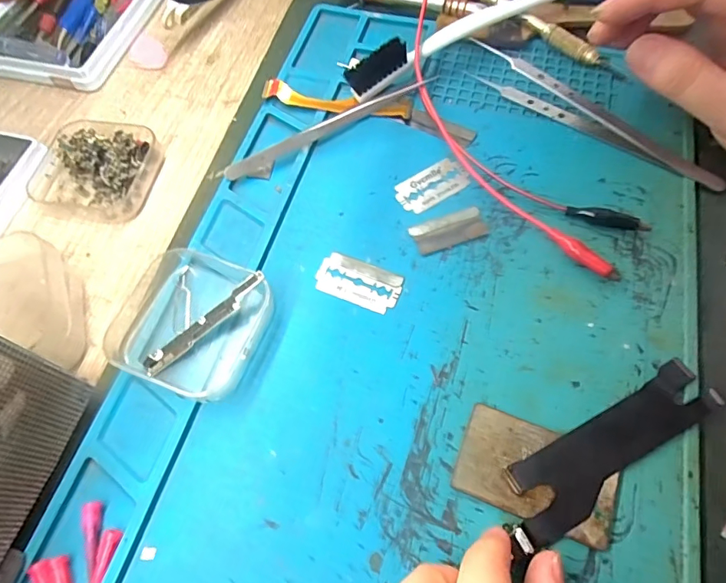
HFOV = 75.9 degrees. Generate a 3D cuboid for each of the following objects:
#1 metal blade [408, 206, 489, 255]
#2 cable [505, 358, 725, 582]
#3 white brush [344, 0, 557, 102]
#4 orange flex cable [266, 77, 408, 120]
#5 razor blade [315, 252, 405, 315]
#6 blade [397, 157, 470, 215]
[{"bbox_3d":[0.045,-0.032,0.242,0.038,0.004,0.018,-19,64,-6],"label":"metal blade"},{"bbox_3d":[0.096,0.066,0.190,0.112,0.005,0.030,-33,67,-12],"label":"cable"},{"bbox_3d":[0.065,-0.160,0.289,0.167,0.025,0.015,-27,65,-10],"label":"white brush"},{"bbox_3d":[-0.016,-0.115,0.283,0.089,0.005,0.016,10,74,2],"label":"orange flex cable"},{"bbox_3d":[-0.002,-0.006,0.232,0.042,0.004,0.023,20,66,12],"label":"razor blade"},{"bbox_3d":[0.038,-0.059,0.257,0.040,0.004,0.022,-32,73,-12],"label":"blade"}]

